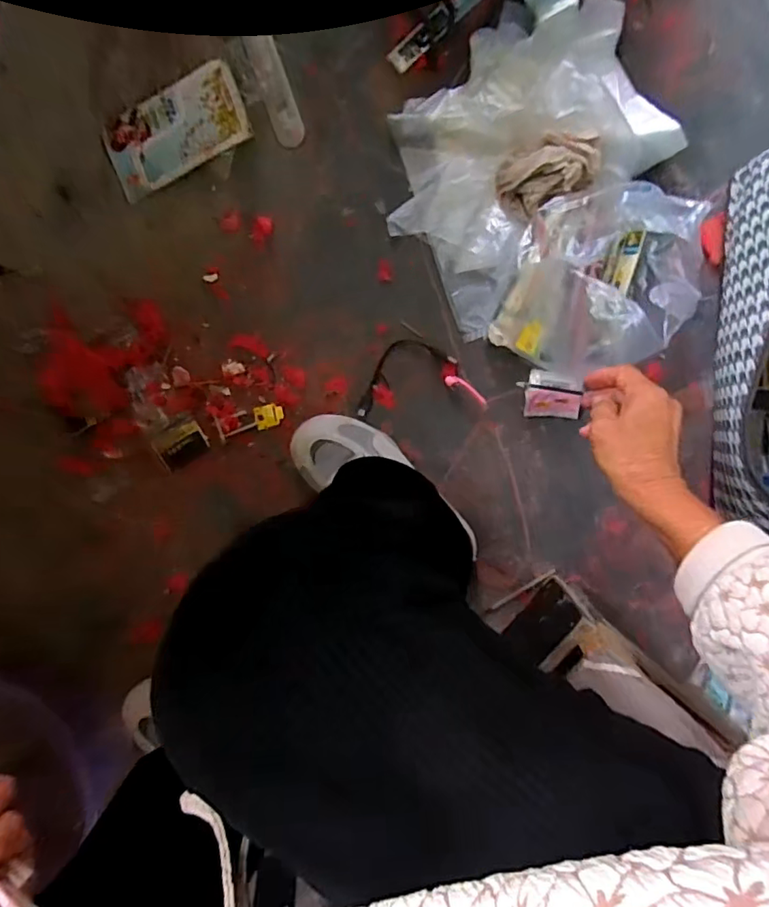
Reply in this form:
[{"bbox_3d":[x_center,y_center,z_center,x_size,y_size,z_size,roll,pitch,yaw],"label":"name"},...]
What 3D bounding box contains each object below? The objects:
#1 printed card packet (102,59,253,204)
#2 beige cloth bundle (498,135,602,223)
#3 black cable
[{"bbox_3d":[-0.253,-0.388,0.640,0.176,0.014,0.098,-22,90,8],"label":"printed card packet"},{"bbox_3d":[0.175,-0.302,0.575,0.102,0.035,0.065,-24,90,8],"label":"beige cloth bundle"},{"bbox_3d":[0.014,-0.100,0.631,0.125,0.014,0.057,-30,89,8],"label":"black cable"}]

